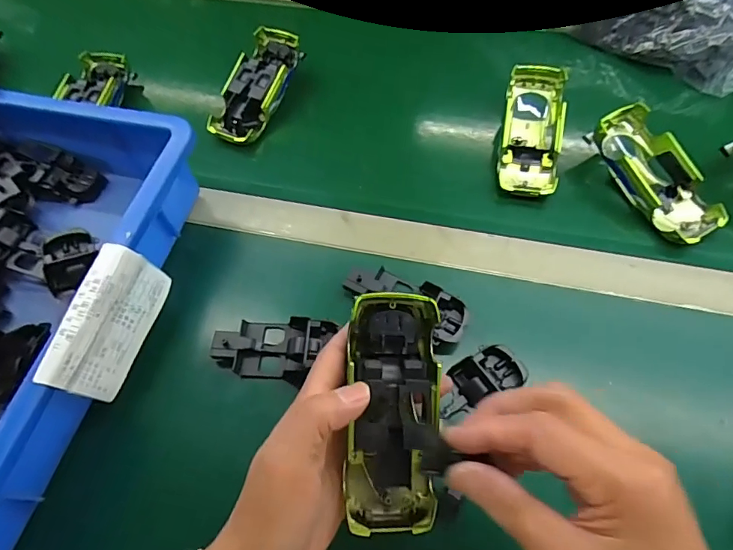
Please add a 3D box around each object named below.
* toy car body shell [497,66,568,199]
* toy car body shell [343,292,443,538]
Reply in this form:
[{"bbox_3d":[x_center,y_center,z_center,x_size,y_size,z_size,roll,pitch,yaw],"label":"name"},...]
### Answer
[{"bbox_3d":[0.160,-0.138,0.447,0.054,0.040,0.139,10,63,8],"label":"toy car body shell"},{"bbox_3d":[0.016,0.078,0.274,0.051,0.038,0.132,2,88,3],"label":"toy car body shell"}]

